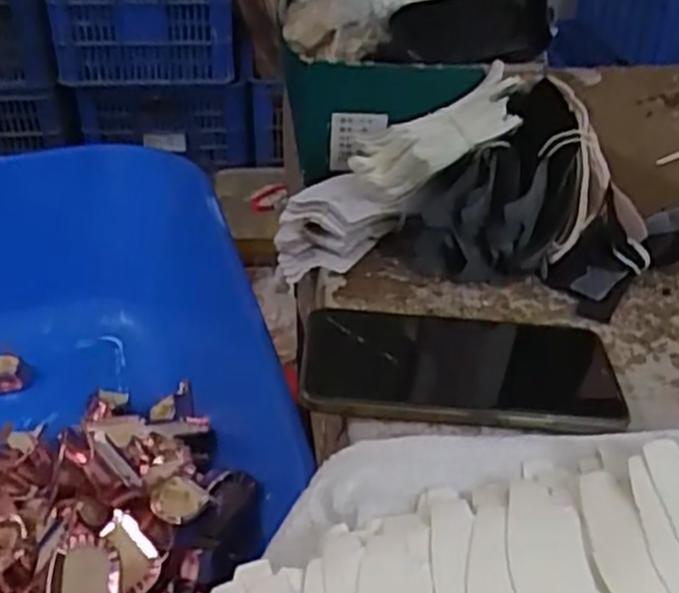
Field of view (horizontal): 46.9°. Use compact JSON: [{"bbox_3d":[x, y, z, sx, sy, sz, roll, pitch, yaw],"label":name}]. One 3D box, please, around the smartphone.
[{"bbox_3d":[0.064,0.034,0.412,0.161,0.009,0.087,4,35,0],"label":"smartphone"}]

